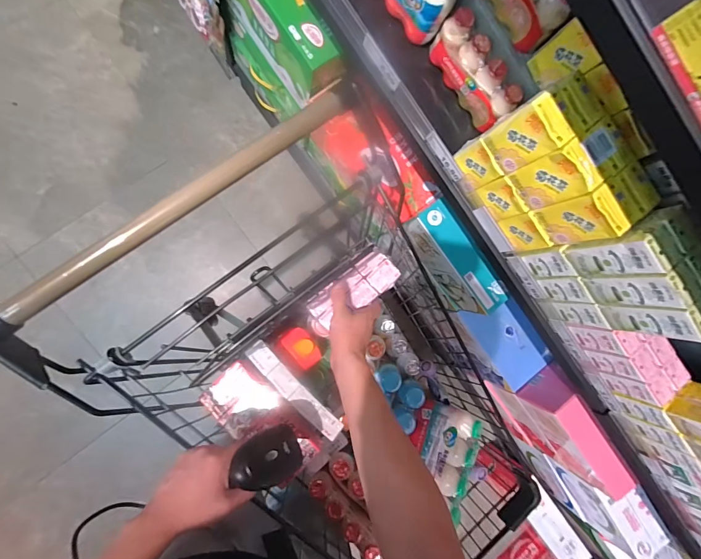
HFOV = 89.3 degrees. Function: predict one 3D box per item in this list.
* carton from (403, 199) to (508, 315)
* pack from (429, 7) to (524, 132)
[{"bbox_3d":[0.230,-0.042,0.822,0.069,0.141,0.263,-38,96,-8],"label":"carton"},{"bbox_3d":[0.202,-0.335,0.573,0.049,0.080,0.166,-38,96,-8],"label":"pack"}]

